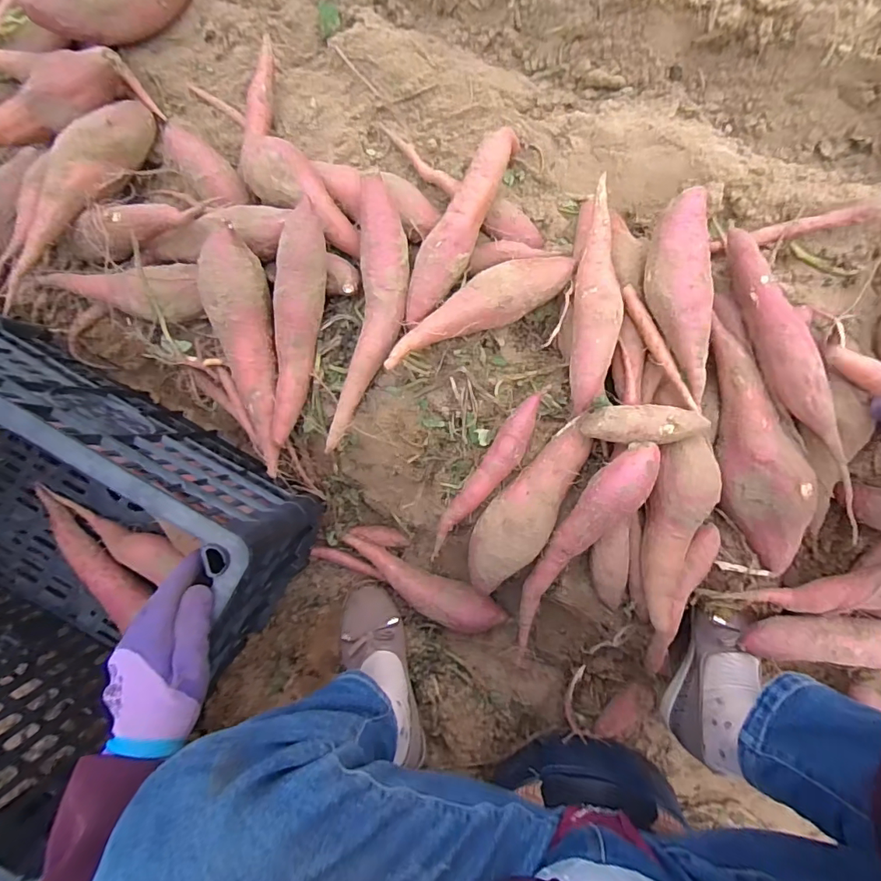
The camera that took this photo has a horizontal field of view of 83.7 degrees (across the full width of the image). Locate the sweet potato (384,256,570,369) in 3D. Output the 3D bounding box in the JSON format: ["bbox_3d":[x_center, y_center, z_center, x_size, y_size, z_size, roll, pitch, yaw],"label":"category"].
[{"bbox_3d":[0.037,-0.134,0.494,0.199,0.052,0.051,-27,87,9],"label":"sweet potato"}]

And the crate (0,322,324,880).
[{"bbox_3d":[-0.447,0.102,0.537,0.525,0.303,0.357,30,96,7],"label":"crate"}]

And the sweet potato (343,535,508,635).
[{"bbox_3d":[-0.026,0.185,0.627,0.223,0.053,0.059,21,94,8],"label":"sweet potato"}]

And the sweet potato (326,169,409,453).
[{"bbox_3d":[-0.070,-0.125,0.503,0.057,0.040,0.270,10,93,9],"label":"sweet potato"}]

